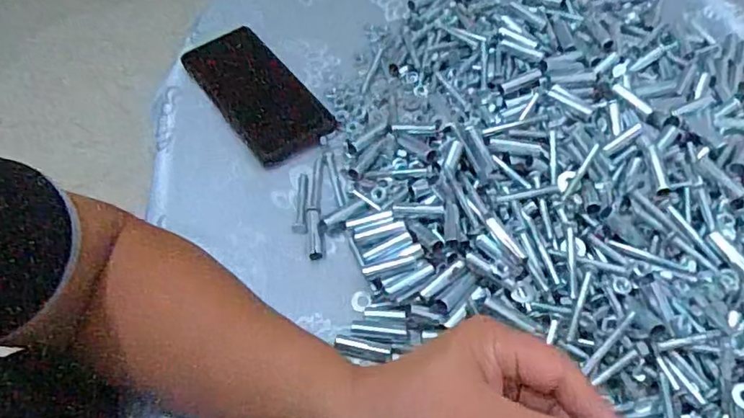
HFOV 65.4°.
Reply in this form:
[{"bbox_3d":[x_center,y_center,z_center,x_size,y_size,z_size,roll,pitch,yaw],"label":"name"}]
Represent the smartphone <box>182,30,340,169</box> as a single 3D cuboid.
[{"bbox_3d":[-0.104,-0.106,0.531,0.076,0.015,0.159,-33,63,-19],"label":"smartphone"}]

